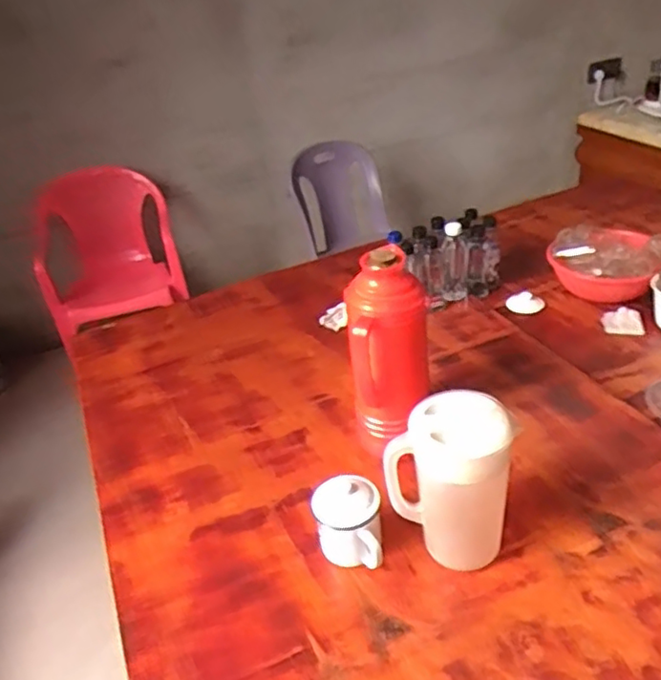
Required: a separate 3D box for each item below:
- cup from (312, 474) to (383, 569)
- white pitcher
[{"bbox_3d":[0.025,0.265,0.915,0.091,0.111,0.084,-5,31,3],"label":"cup"},{"bbox_3d":[0.165,0.197,0.863,0.151,0.243,0.105,9,37,25],"label":"white pitcher"}]

